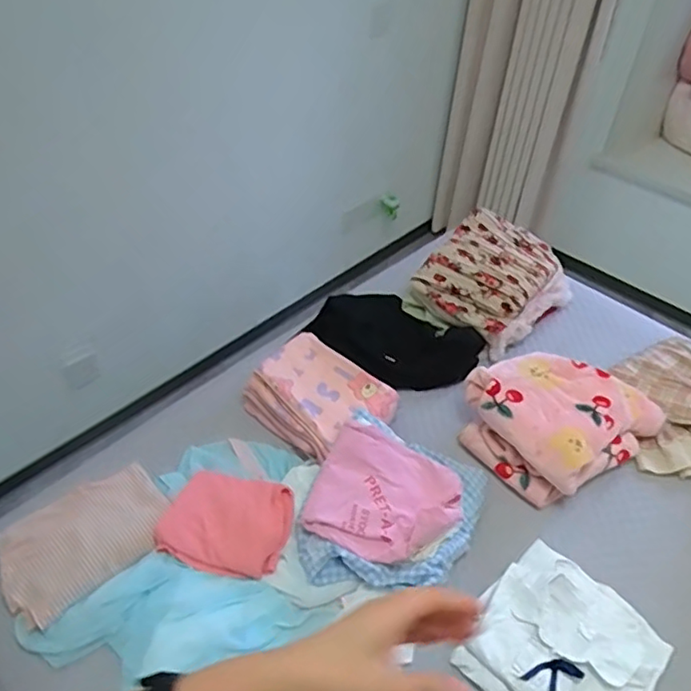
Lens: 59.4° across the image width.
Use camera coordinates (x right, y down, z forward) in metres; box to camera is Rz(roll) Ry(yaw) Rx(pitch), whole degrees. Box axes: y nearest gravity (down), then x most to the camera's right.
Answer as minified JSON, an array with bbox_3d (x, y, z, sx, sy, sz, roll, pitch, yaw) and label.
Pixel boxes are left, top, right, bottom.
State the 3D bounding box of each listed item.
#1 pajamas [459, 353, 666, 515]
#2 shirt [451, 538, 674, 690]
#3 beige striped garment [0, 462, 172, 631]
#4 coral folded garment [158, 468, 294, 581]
[{"bbox_3d":[0.408,0.129,1.161,0.343,0.139,0.262,-24,50,-24],"label":"pajamas"},{"bbox_3d":[0.319,0.440,0.894,0.266,0.045,0.250,-34,54,-31],"label":"shirt"},{"bbox_3d":[-0.421,0.308,0.978,0.256,0.020,0.180,-30,52,-28],"label":"beige striped garment"},{"bbox_3d":[-0.191,0.292,1.002,0.200,0.040,0.164,8,45,6],"label":"coral folded garment"}]

